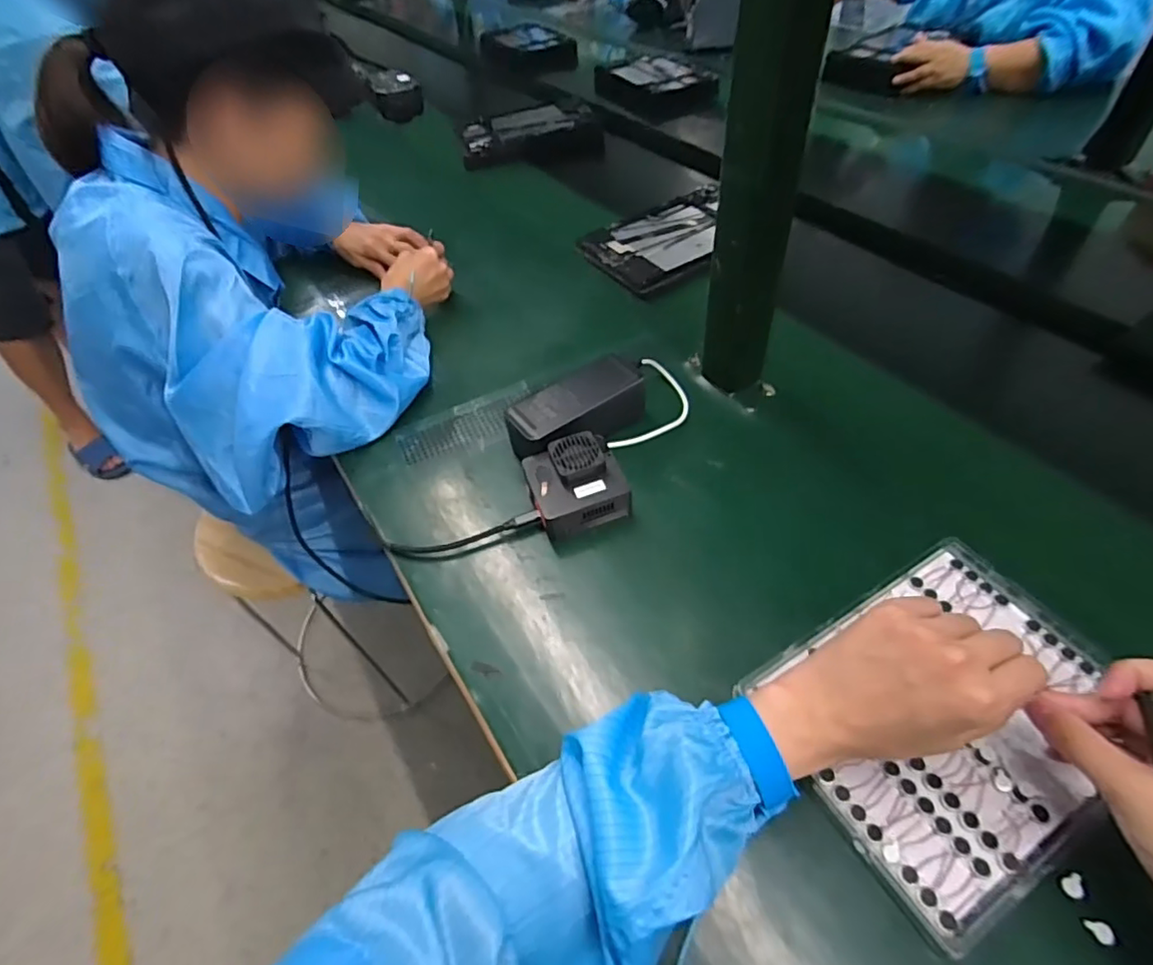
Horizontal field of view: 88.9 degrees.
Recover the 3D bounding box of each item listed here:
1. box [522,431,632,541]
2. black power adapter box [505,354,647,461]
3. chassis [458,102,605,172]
[{"bbox_3d":[0.001,0.003,0.501,0.079,0.051,0.076,-17,51,-9],"label":"box"},{"bbox_3d":[0.003,-0.063,0.550,0.131,0.051,0.060,-29,53,-18],"label":"black power adapter box"},{"bbox_3d":[-0.082,-0.616,1.044,0.252,0.042,0.182,-9,50,-2],"label":"chassis"}]

